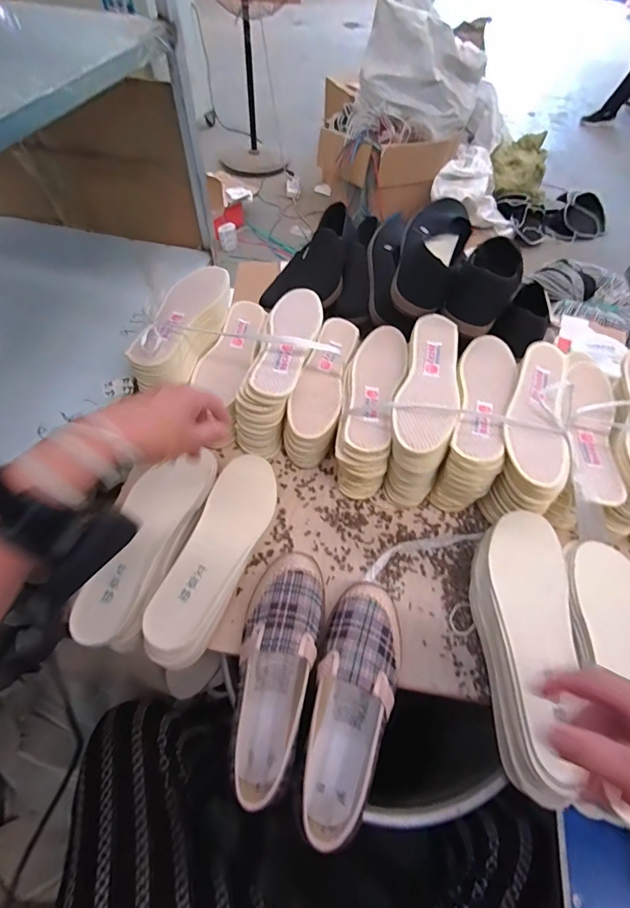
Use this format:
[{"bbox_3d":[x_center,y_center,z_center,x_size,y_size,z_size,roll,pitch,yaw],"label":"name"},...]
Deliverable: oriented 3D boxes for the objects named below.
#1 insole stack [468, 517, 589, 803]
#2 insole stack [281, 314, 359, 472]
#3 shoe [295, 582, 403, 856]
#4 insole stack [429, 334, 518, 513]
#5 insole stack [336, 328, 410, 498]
[{"bbox_3d":[0.222,0.197,0.433,0.088,0.059,0.272,9,64,5],"label":"insole stack"},{"bbox_3d":[0.011,-0.092,0.623,0.072,0.100,0.229,11,57,6],"label":"insole stack"},{"bbox_3d":[0.041,0.244,0.422,0.084,0.070,0.211,16,58,9],"label":"shoe"},{"bbox_3d":[0.221,-0.043,0.574,0.068,0.138,0.237,17,58,10],"label":"insole stack"},{"bbox_3d":[0.077,-0.059,0.588,0.075,0.122,0.232,12,57,7],"label":"insole stack"}]

